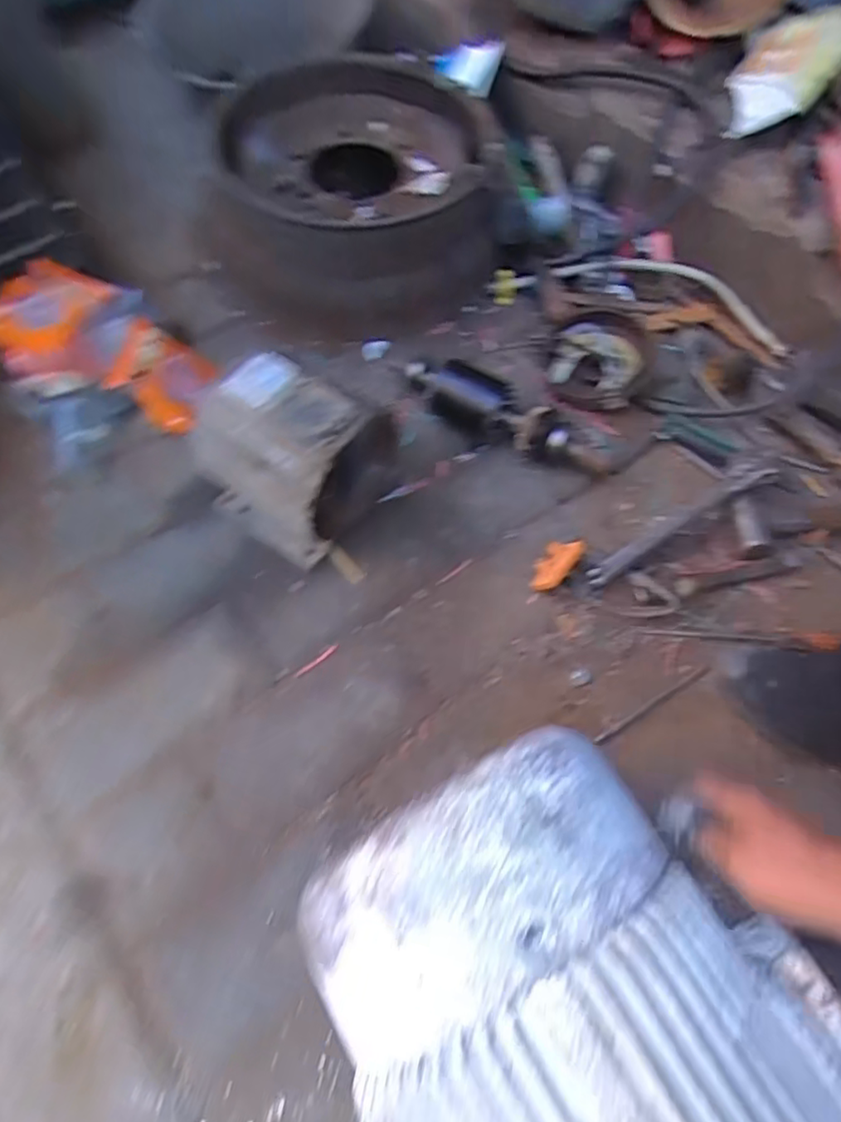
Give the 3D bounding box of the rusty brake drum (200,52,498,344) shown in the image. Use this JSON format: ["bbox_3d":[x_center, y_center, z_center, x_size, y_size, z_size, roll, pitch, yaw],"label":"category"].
[{"bbox_3d":[-0.105,-0.577,0.953,0.417,0.165,0.461,-2,63,-1],"label":"rusty brake drum"}]

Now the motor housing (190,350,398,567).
[{"bbox_3d":[-0.143,-0.111,0.685,0.159,0.177,0.138,31,67,15],"label":"motor housing"}]

